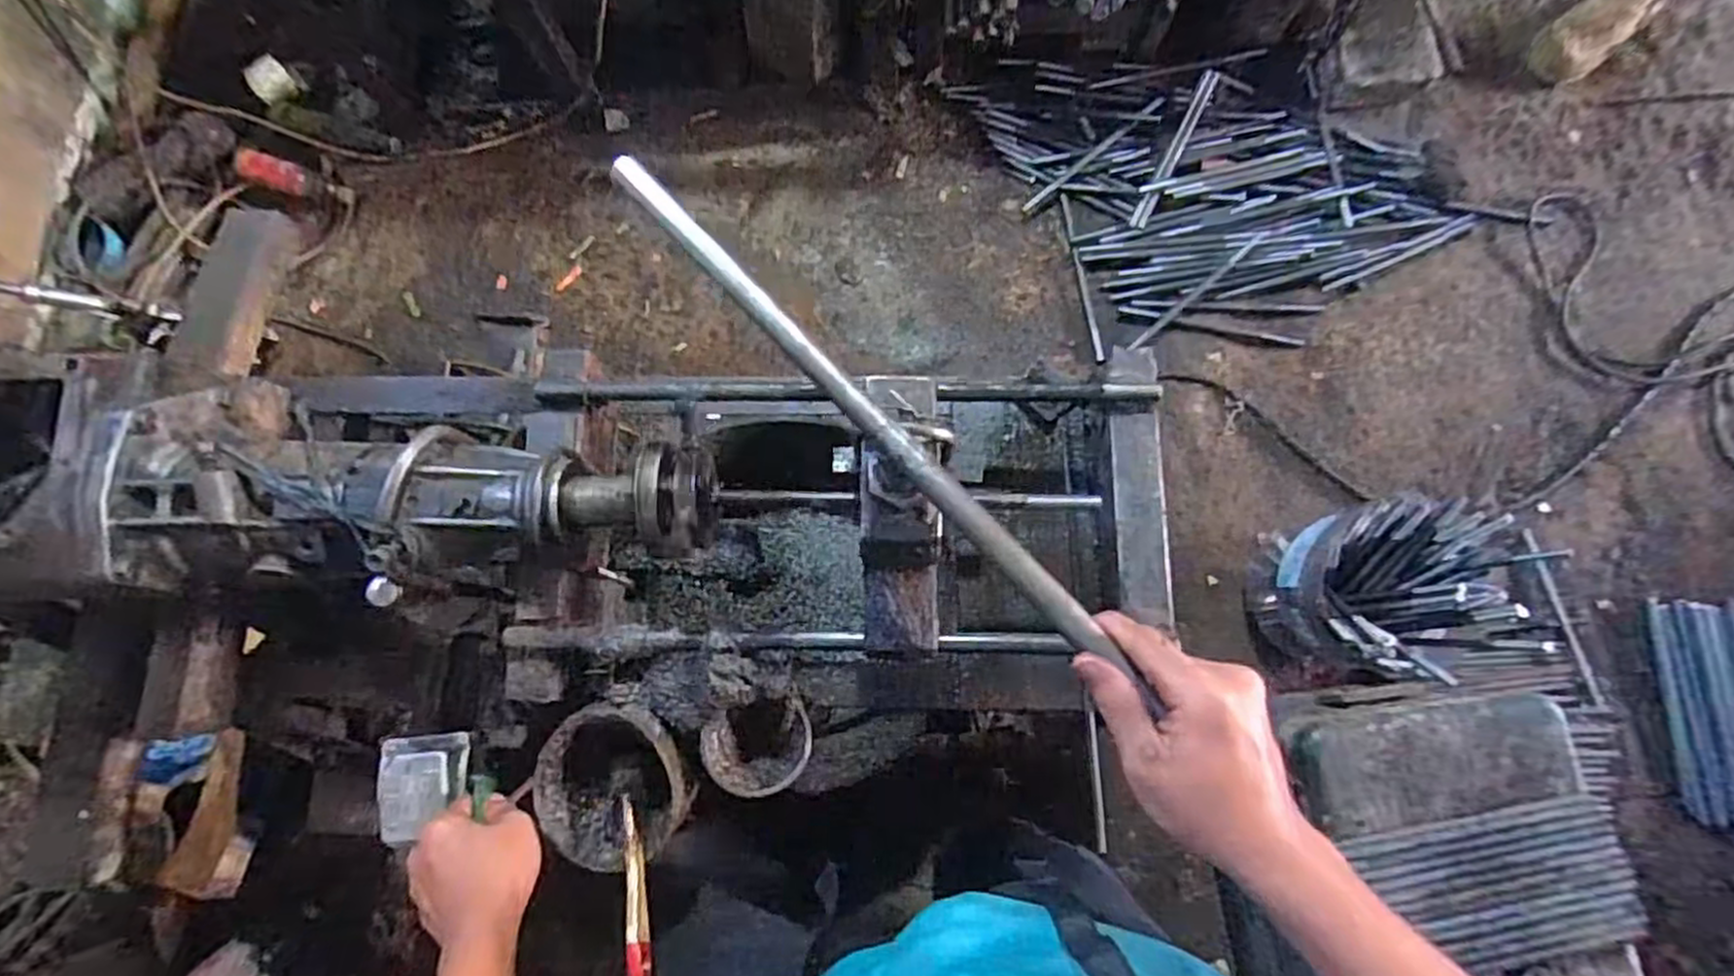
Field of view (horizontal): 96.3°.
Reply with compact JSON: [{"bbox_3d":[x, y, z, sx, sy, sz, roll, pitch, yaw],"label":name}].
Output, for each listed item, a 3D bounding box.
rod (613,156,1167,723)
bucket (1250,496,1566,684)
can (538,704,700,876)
[{"bbox_3d":[-0.003,-0.045,0.433,0.018,0.017,0.421,-42,81,-10],"label":"rod"},{"bbox_3d":[0.734,0.158,1.163,0.224,0.282,0.236,-9,77,1],"label":"bucket"},{"bbox_3d":[-0.206,0.237,0.640,0.129,0.066,0.129,1,99,6],"label":"can"}]

